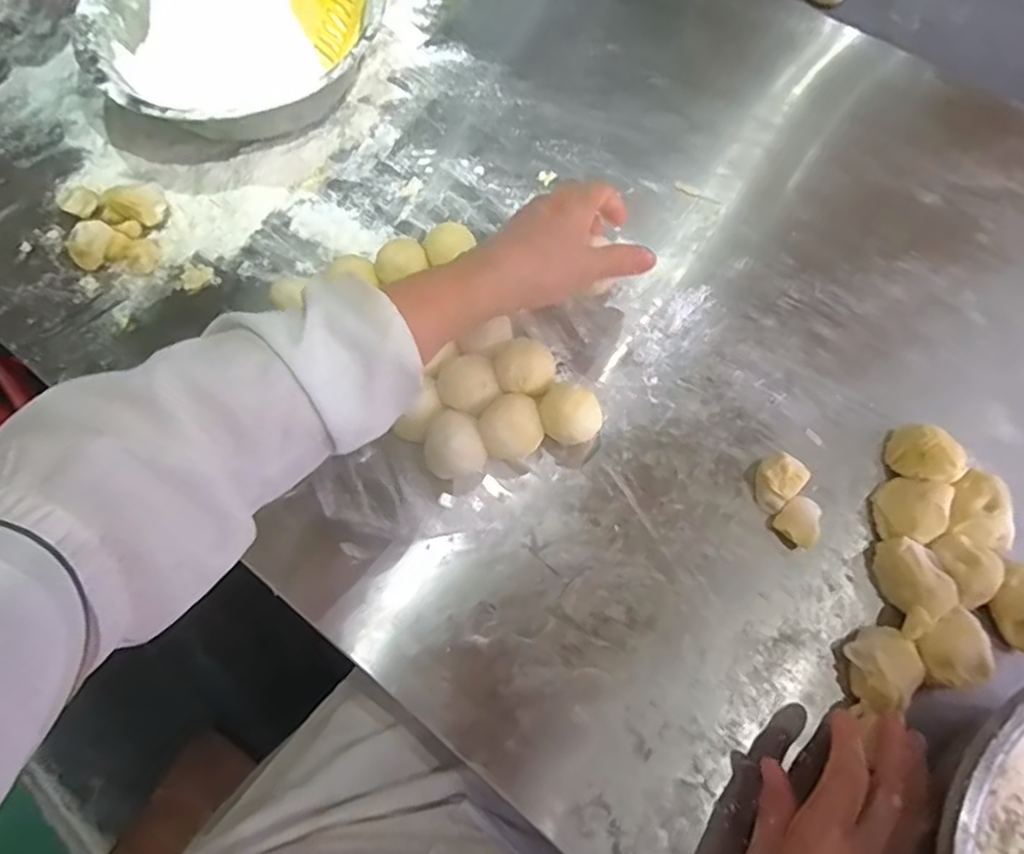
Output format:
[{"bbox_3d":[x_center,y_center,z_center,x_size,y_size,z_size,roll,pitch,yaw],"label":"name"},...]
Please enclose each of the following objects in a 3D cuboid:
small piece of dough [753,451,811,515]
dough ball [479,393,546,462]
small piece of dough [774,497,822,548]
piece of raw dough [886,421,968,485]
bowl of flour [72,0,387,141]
[{"bbox_3d":[0.202,0.041,0.487,0.032,0.029,0.039,39,75,16],"label":"small piece of dough"},{"bbox_3d":[0.000,0.001,0.491,0.047,0.052,0.044,-1,68,2],"label":"dough ball"},{"bbox_3d":[0.217,0.071,0.481,0.030,0.018,0.035,41,75,16],"label":"small piece of dough"},{"bbox_3d":[0.315,0.023,0.486,0.047,0.031,0.039,26,72,12],"label":"piece of raw dough"},{"bbox_3d":[-0.272,-0.375,0.631,0.250,0.085,0.271,-1,68,2],"label":"bowl of flour"}]

